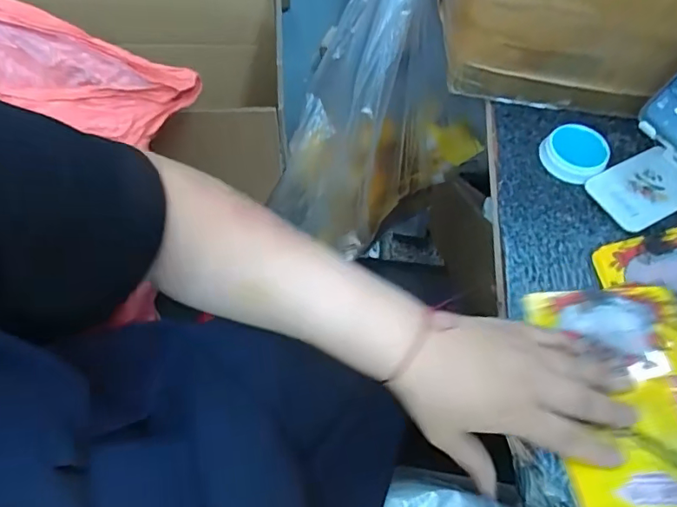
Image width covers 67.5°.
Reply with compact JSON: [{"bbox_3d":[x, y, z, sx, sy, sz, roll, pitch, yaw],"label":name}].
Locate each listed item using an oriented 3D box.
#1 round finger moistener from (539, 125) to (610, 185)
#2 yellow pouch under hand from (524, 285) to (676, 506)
[{"bbox_3d":[0.229,-0.098,0.493,0.058,0.026,0.052,40,65,19],"label":"round finger moistener"},{"bbox_3d":[0.216,0.107,0.378,0.112,0.011,0.176,0,59,-3],"label":"yellow pouch under hand"}]

